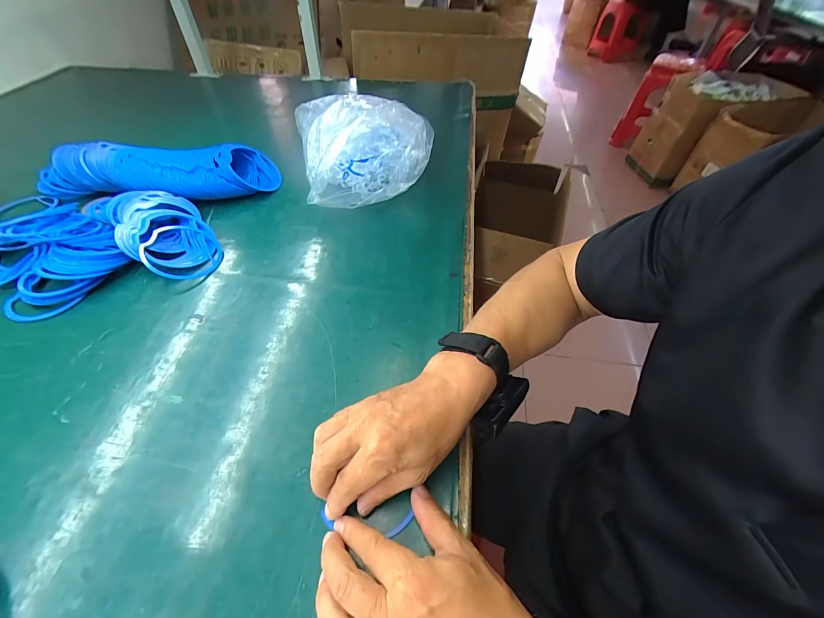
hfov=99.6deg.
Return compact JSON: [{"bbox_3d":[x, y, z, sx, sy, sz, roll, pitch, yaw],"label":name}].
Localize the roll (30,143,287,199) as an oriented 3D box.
[{"bbox_3d":[-0.426,-0.226,0.579,0.380,0.065,0.109,-4,50,-2],"label":"roll"}]

